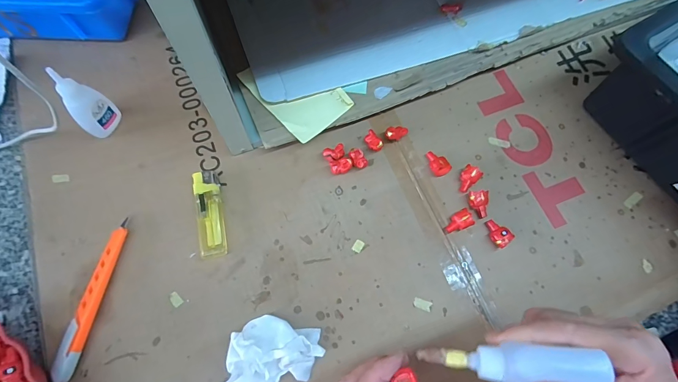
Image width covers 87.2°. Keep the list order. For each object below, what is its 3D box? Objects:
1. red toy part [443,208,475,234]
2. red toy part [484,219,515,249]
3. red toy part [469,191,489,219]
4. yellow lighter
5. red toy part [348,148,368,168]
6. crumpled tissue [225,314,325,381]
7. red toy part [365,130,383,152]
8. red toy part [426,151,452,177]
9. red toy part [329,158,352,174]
[{"bbox_3d":[0.107,0.027,0.322,0.024,0.015,0.017,-18,72,-9],"label":"red toy part"},{"bbox_3d":[0.144,0.037,0.321,0.015,0.015,0.026,-18,72,-9],"label":"red toy part"},{"bbox_3d":[0.131,0.012,0.330,0.016,0.014,0.024,-10,71,-6],"label":"red toy part"},{"bbox_3d":[-0.117,0.020,0.323,0.022,0.010,0.079,-11,71,-6],"label":"yellow lighter"},{"bbox_3d":[0.019,-0.030,0.344,0.014,0.010,0.021,-23,73,-10],"label":"red toy part"},{"bbox_3d":[-0.057,0.128,0.277,0.084,0.028,0.054,-18,72,-9],"label":"crumpled tissue"},{"bbox_3d":[0.034,-0.048,0.350,0.013,0.012,0.022,-26,73,-11],"label":"red toy part"},{"bbox_3d":[0.094,-0.026,0.344,0.016,0.013,0.027,-42,77,-15],"label":"red toy part"},{"bbox_3d":[0.002,-0.023,0.341,0.020,0.011,0.012,-17,72,-8],"label":"red toy part"}]

